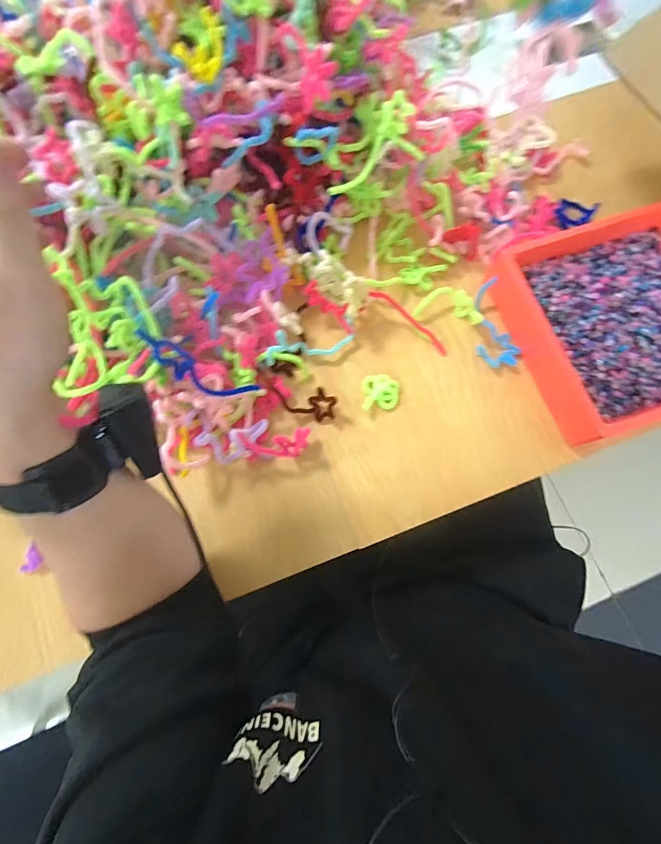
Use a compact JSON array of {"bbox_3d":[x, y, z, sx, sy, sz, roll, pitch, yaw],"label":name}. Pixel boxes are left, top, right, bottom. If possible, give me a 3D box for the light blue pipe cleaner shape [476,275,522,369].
[{"bbox_3d":[0.191,-0.115,0.441,0.043,0.028,0.102,-16,76,-3],"label":"light blue pipe cleaner shape"}]

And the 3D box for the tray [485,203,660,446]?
[{"bbox_3d":[0.334,-0.120,0.428,0.256,0.051,0.238,-20,76,-4],"label":"tray"}]

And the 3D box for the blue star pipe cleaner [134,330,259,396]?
[{"bbox_3d":[-0.133,-0.050,0.370,0.121,0.027,0.033,30,76,-23],"label":"blue star pipe cleaner"}]

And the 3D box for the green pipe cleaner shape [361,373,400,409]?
[{"bbox_3d":[0.059,-0.035,0.436,0.042,0.011,0.043,-1,76,1],"label":"green pipe cleaner shape"}]

